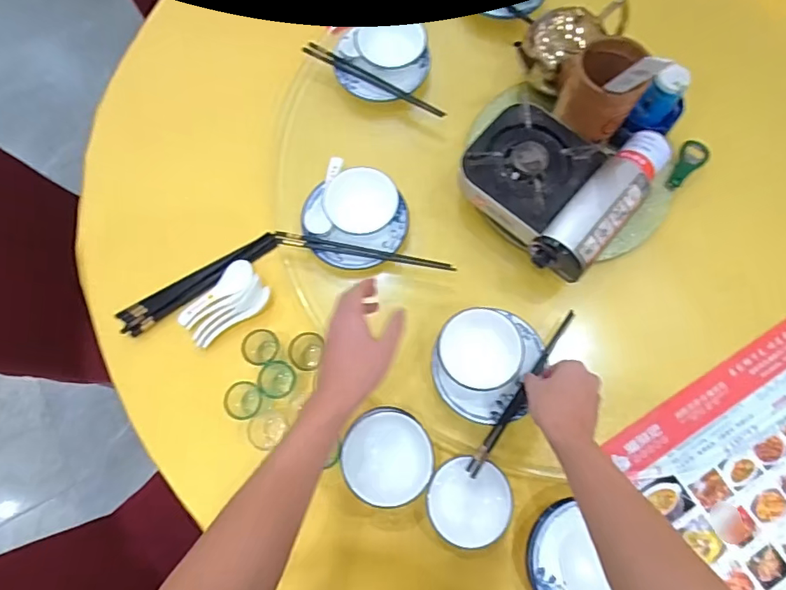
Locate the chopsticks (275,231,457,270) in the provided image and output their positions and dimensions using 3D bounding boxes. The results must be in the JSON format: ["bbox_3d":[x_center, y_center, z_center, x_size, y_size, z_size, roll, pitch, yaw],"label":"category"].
[{"bbox_3d":[-0.044,-0.065,0.742,0.274,0.014,0.019,11,75,3],"label":"chopsticks"}]

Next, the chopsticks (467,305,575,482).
[{"bbox_3d":[0.181,0.131,0.676,0.016,0.015,0.268,35,76,9],"label":"chopsticks"}]

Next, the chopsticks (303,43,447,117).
[{"bbox_3d":[-0.034,-0.362,0.827,0.269,0.011,0.019,31,77,8],"label":"chopsticks"}]

